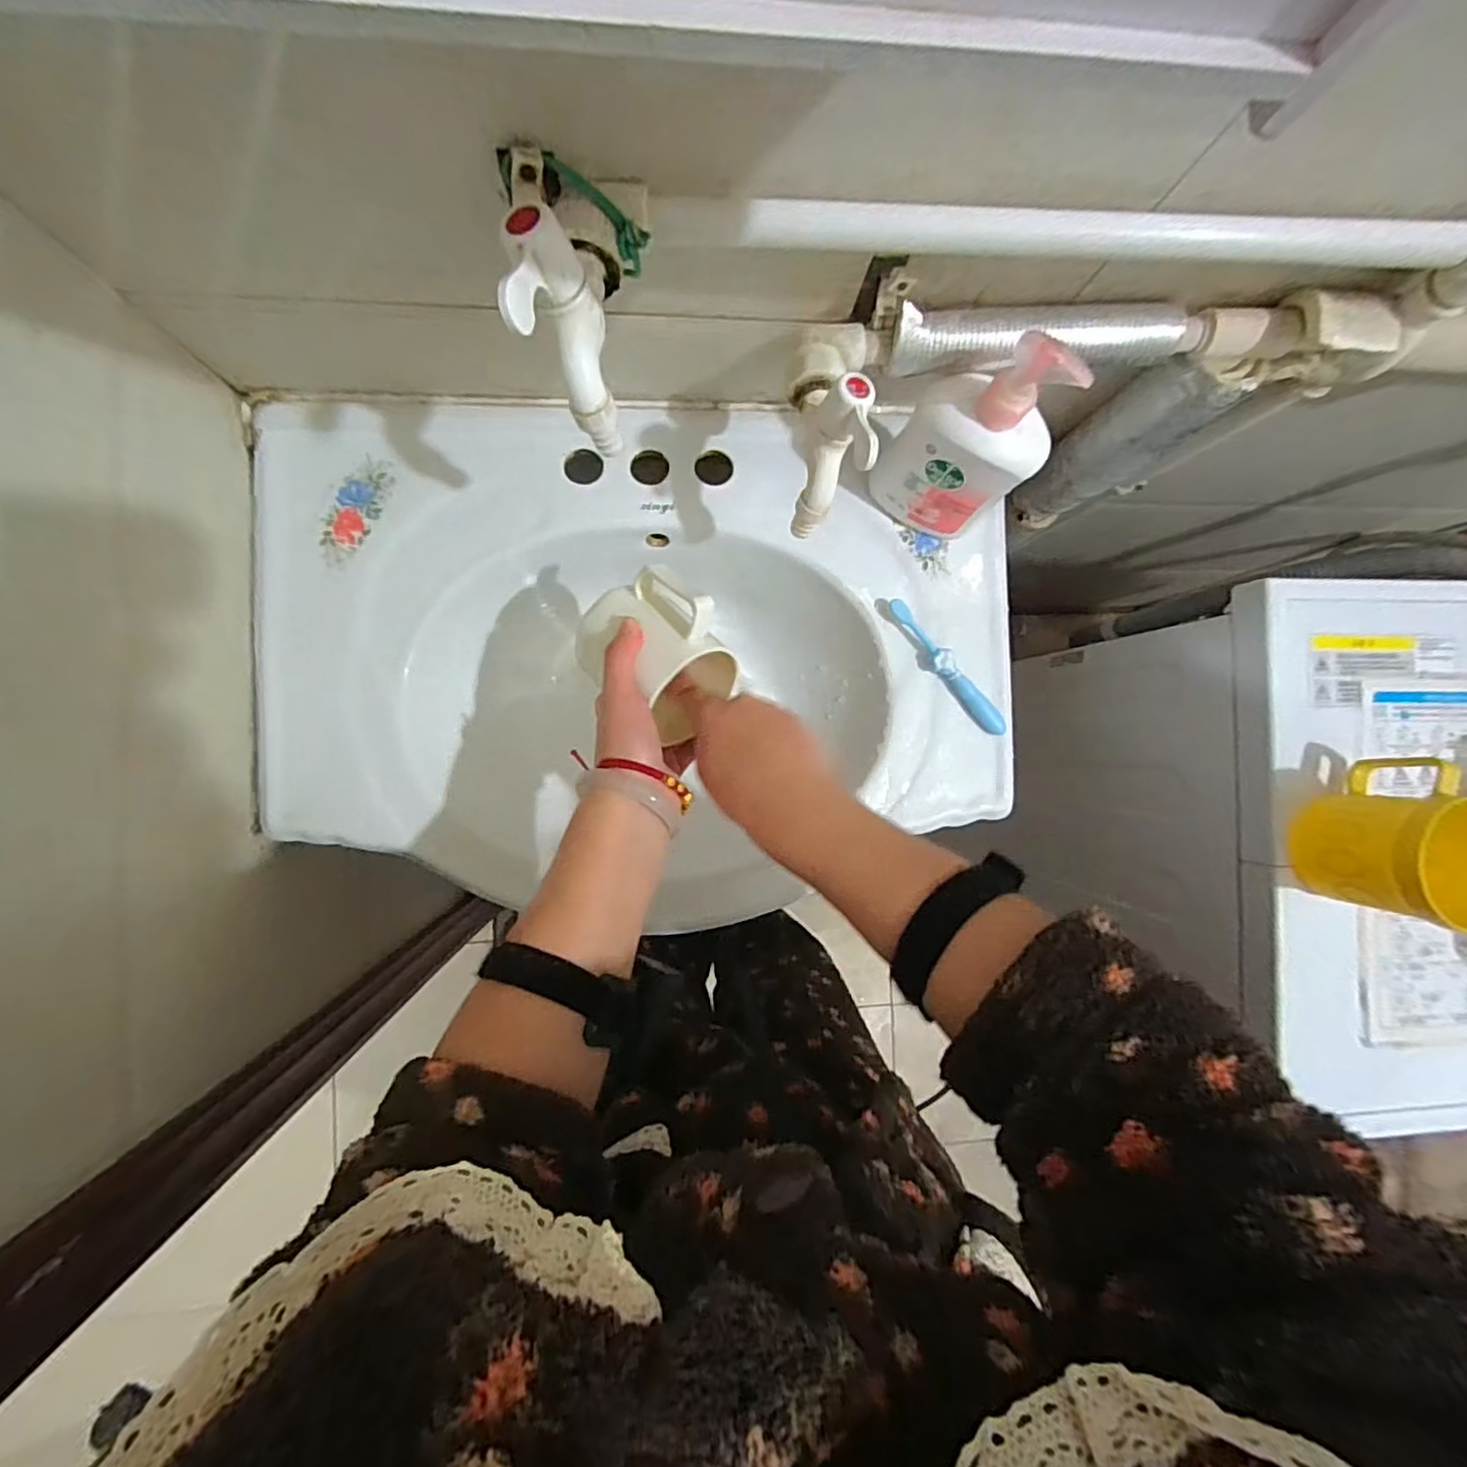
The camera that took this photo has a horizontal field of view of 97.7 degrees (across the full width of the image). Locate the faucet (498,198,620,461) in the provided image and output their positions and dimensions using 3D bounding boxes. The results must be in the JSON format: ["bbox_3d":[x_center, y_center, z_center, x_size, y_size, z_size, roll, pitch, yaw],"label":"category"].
[{"bbox_3d":[-0.077,-0.190,0.293,0.036,0.086,0.082,-5,89,-6],"label":"faucet"}]

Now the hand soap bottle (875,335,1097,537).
[{"bbox_3d":[0.165,-0.203,0.455,0.094,0.185,0.054,21,87,-5],"label":"hand soap bottle"}]

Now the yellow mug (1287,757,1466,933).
[{"bbox_3d":[0.463,0.072,0.444,0.086,0.093,0.107,2,89,-6],"label":"yellow mug"}]

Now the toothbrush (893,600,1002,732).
[{"bbox_3d":[0.178,-0.055,0.532,0.021,0.016,0.139,-38,93,-5],"label":"toothbrush"}]

